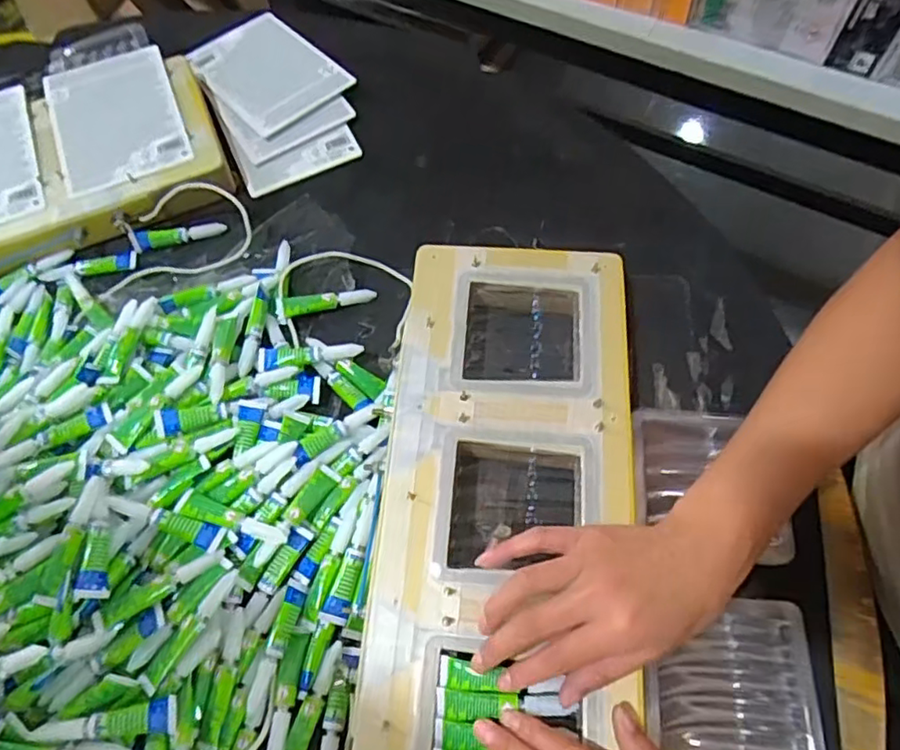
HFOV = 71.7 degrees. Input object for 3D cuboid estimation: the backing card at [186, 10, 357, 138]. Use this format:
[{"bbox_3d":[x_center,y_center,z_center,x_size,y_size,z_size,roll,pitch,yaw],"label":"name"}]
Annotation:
[{"bbox_3d":[-0.193,-0.322,0.661,0.112,0.011,0.168,-39,66,-16],"label":"backing card"}]

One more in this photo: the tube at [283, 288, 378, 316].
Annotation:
[{"bbox_3d":[-0.102,-0.064,0.530,0.077,0.012,0.016,-11,63,-16],"label":"tube"}]

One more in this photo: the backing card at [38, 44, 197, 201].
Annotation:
[{"bbox_3d":[-0.321,-0.251,0.599,0.114,0.008,0.173,-22,65,-7],"label":"backing card"}]

